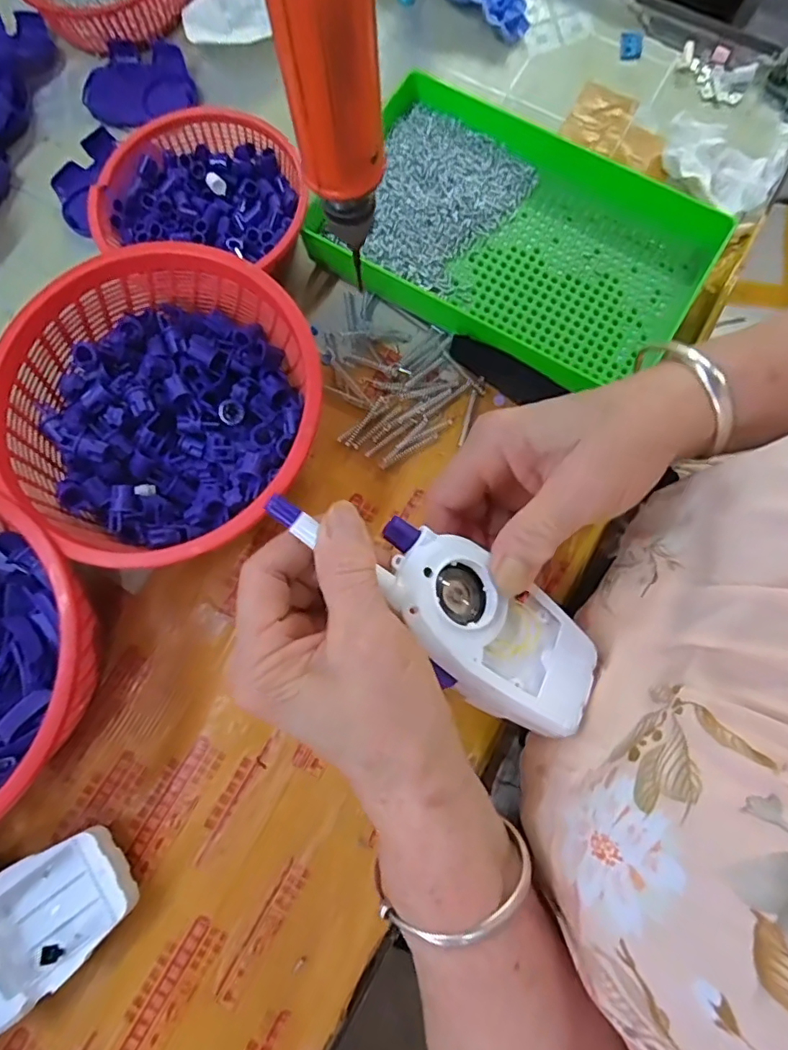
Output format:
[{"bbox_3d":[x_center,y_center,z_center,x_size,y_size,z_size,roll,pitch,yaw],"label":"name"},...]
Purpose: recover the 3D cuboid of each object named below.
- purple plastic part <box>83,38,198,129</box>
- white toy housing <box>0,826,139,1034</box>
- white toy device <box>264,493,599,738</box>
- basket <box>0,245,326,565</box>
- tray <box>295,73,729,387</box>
[{"bbox_3d":[-0.197,-0.341,0.431,0.082,0.014,0.067,-13,77,-2],"label":"purple plastic part"},{"bbox_3d":[-0.189,0.211,0.296,0.107,0.036,0.064,-32,78,-6],"label":"white toy housing"},{"bbox_3d":[0.018,0.038,0.246,0.161,0.026,0.061,29,58,-15],"label":"white toy device"},{"bbox_3d":[-0.130,-0.064,0.334,0.173,0.075,0.173,36,80,9],"label":"basket"},{"bbox_3d":[0.076,-0.188,0.374,0.244,0.036,0.149,29,79,8],"label":"tray"}]

